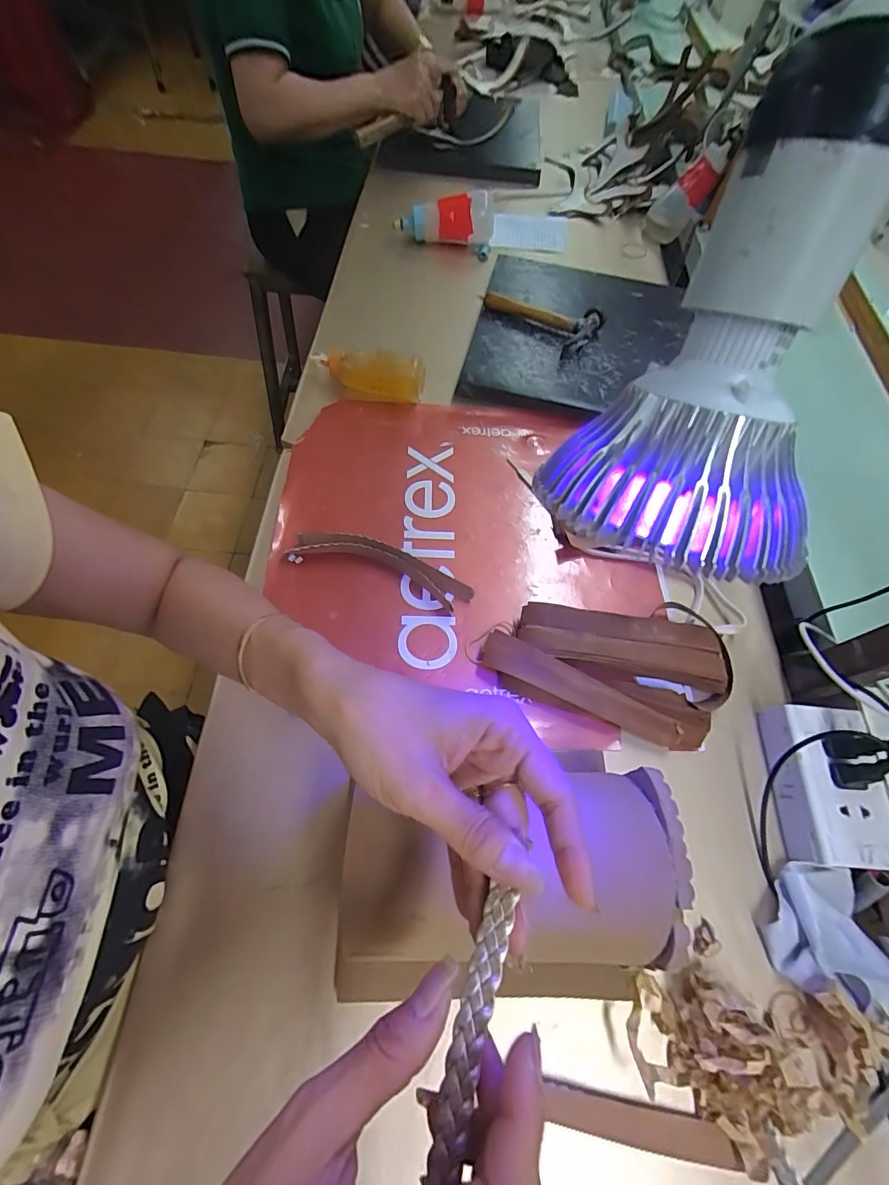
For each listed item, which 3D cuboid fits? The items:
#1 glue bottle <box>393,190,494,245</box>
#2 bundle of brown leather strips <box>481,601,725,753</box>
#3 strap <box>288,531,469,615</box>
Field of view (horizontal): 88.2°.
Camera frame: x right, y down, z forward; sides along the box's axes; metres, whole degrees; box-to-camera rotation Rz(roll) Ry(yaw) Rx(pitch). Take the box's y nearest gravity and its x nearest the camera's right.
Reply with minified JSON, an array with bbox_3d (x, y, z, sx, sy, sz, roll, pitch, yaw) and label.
[{"bbox_3d":[0.002,-0.594,0.723,0.154,0.048,0.050,-10,65,-9],"label":"glue bottle"},{"bbox_3d":[0.151,0.056,0.422,0.210,0.031,0.119,17,64,4],"label":"bundle of brown leather strips"},{"bbox_3d":[-0.061,-0.027,0.459,0.182,0.024,0.039,20,64,6],"label":"strap"}]

